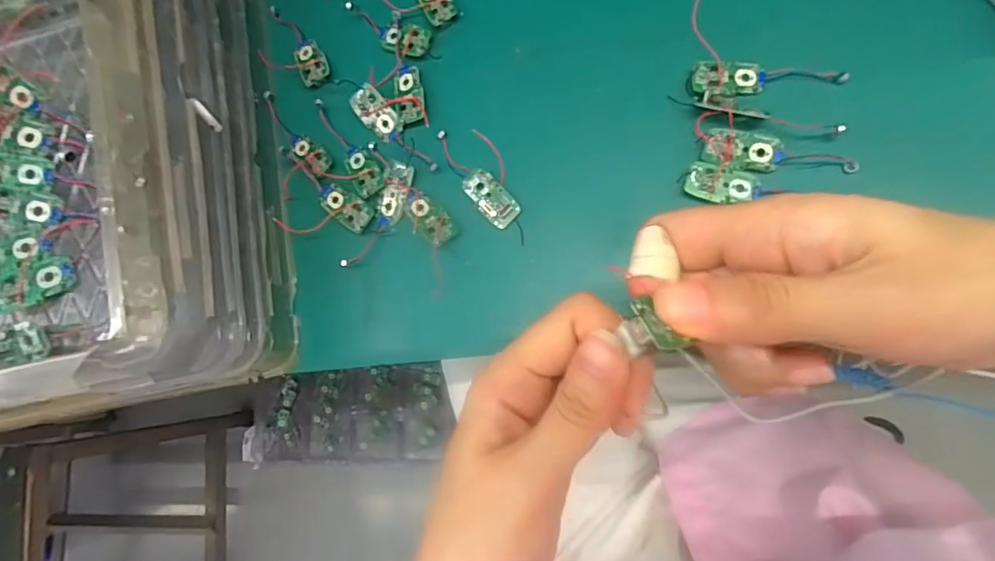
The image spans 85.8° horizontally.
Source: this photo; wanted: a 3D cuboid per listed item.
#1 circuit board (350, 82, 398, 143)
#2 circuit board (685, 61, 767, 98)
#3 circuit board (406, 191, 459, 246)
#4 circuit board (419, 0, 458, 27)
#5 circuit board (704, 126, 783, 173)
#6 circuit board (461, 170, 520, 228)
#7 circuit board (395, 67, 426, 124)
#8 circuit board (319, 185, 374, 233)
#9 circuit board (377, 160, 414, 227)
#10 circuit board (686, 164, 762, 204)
[{"bbox_3d":[-0.077,-0.106,0.337,0.018,0.007,0.037,-41,75,6],"label":"circuit board"},{"bbox_3d":[0.124,-0.109,0.290,0.041,0.004,0.020,-4,81,13],"label":"circuit board"},{"bbox_3d":[-0.041,-0.038,0.319,0.018,0.007,0.039,-41,75,5],"label":"circuit board"},{"bbox_3d":[-0.040,-0.176,0.339,0.017,0.006,0.034,-29,77,9],"label":"circuit board"},{"bbox_3d":[0.128,-0.069,0.281,0.036,0.006,0.020,14,86,15],"label":"circuit board"},{"bbox_3d":[-0.004,-0.049,0.312,0.019,0.006,0.038,-40,75,6],"label":"circuit board"},{"bbox_3d":[-0.055,-0.115,0.331,0.019,0.007,0.038,-12,80,12],"label":"circuit board"},{"bbox_3d":[-0.094,-0.045,0.331,0.037,0.004,0.018,32,91,16],"label":"circuit board"},{"bbox_3d":[-0.062,-0.053,0.327,0.018,0.005,0.038,9,85,15],"label":"circuit board"},{"bbox_3d":[0.119,-0.050,0.283,0.037,0.004,0.019,12,85,15],"label":"circuit board"}]

